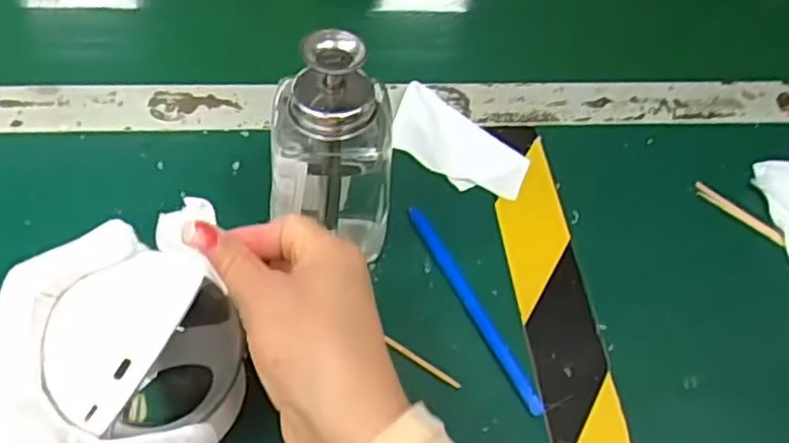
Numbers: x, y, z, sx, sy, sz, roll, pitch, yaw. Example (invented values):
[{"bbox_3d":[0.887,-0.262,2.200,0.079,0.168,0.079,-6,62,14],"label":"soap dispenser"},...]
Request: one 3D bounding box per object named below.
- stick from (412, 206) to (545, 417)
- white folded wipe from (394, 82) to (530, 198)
[{"bbox_3d":[0.039,0.042,0.365,0.008,0.004,0.131,-18,56,-19],"label":"stick"},{"bbox_3d":[0.038,-0.047,0.426,0.091,0.012,0.047,34,56,20],"label":"white folded wipe"}]

